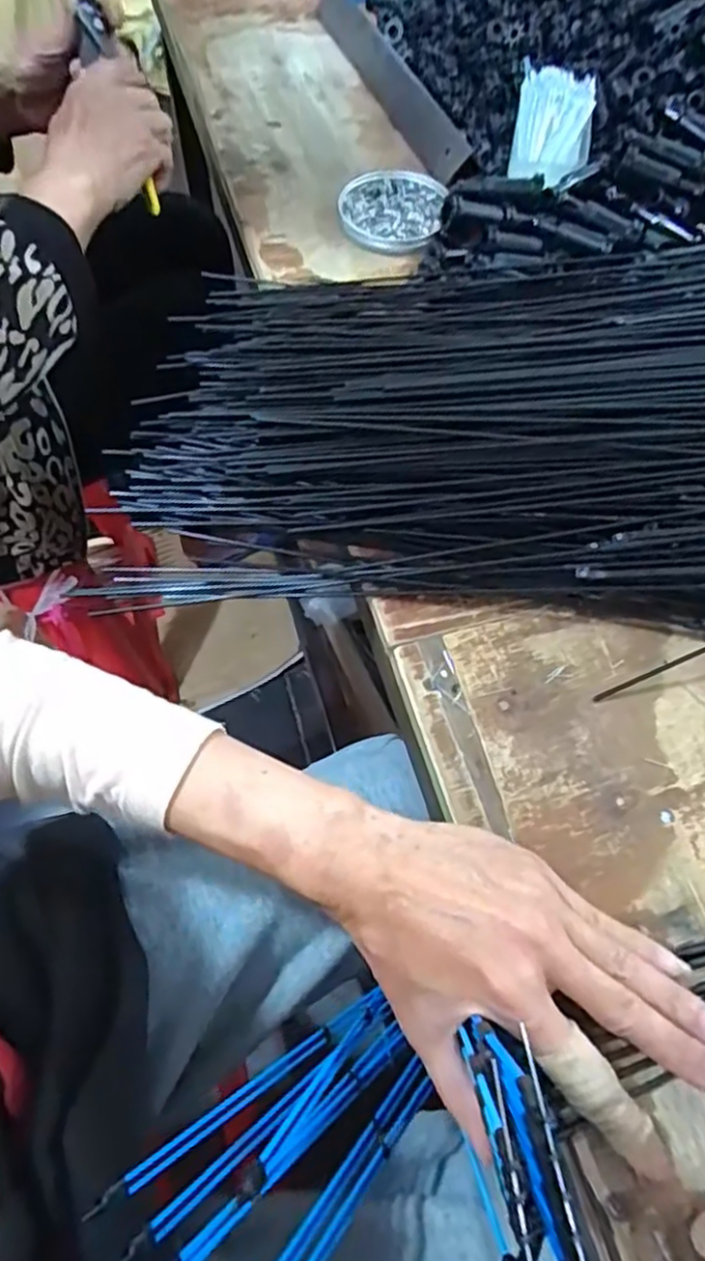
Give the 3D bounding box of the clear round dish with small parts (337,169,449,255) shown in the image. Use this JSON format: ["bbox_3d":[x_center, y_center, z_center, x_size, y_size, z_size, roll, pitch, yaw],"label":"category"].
[{"bbox_3d":[0.032,-0.343,0.568,0.083,0.010,0.092,14,63,4],"label":"clear round dish with small parts"}]

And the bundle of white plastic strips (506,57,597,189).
[{"bbox_3d":[0.168,-0.420,0.582,0.063,0.018,0.172,10,63,2],"label":"bundle of white plastic strips"}]

